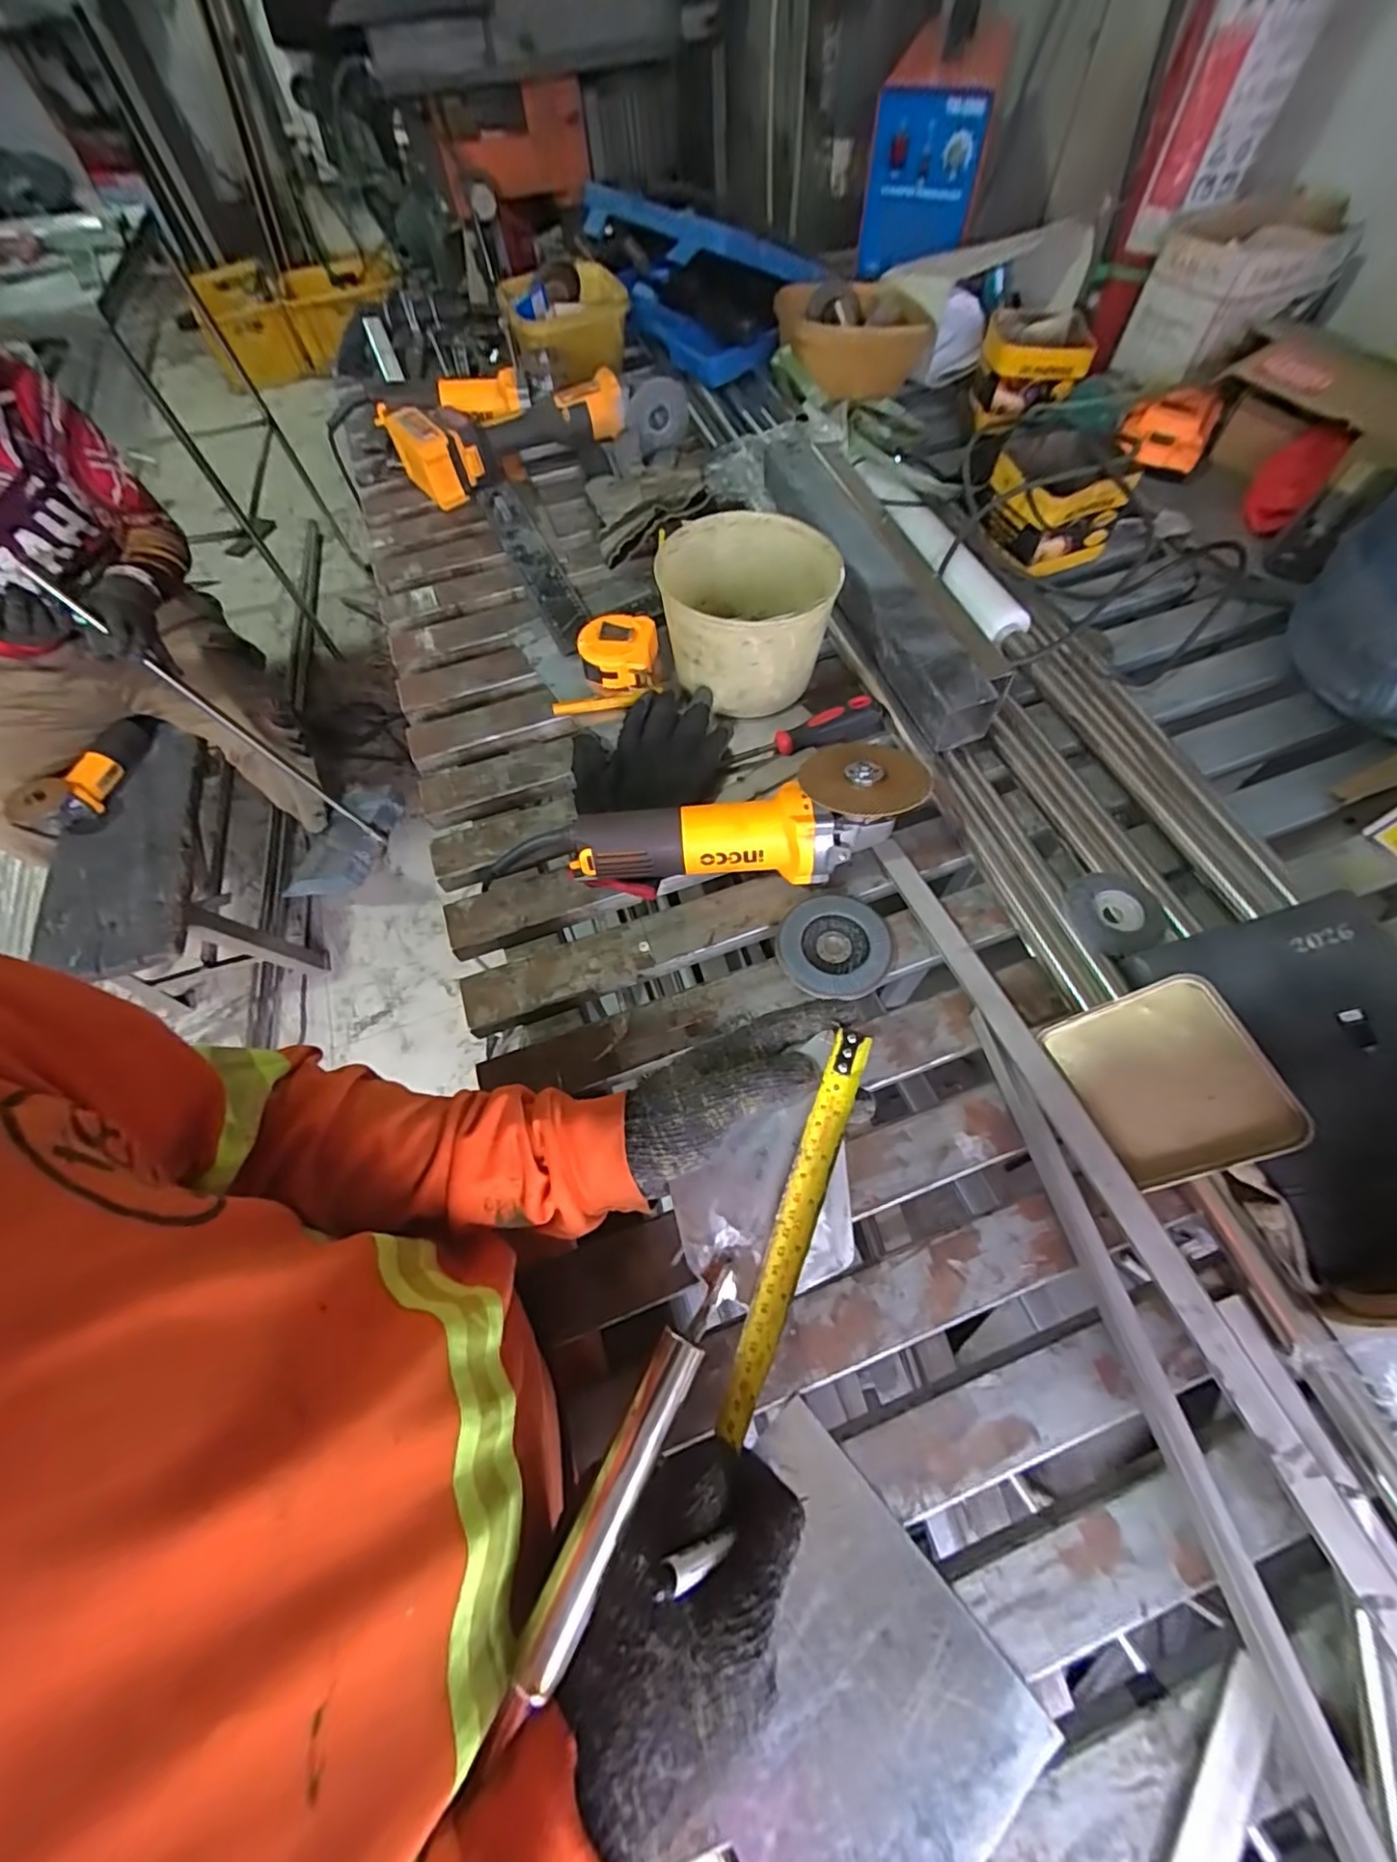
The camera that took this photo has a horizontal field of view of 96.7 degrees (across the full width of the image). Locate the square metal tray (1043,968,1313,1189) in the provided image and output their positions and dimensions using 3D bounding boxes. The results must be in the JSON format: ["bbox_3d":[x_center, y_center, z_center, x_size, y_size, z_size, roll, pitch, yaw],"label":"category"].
[{"bbox_3d":[0.317,0.102,0.422,0.109,0.013,0.118,-34,56,28],"label":"square metal tray"}]

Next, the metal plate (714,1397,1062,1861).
[{"bbox_3d":[0.068,0.393,0.325,0.150,0.006,0.182,-39,67,-16],"label":"metal plate"}]

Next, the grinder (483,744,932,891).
[{"bbox_3d":[-0.006,-0.084,0.521,0.362,0.094,0.085,-4,63,1],"label":"grinder"}]

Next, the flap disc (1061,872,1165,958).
[{"bbox_3d":[0.328,-0.013,0.490,0.065,0.007,0.068,-5,71,14],"label":"flap disc"}]

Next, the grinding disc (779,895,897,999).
[{"bbox_3d":[0.113,0.013,0.512,0.091,0.009,0.088,-1,63,3],"label":"grinding disc"}]

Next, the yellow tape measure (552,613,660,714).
[{"bbox_3d":[-0.096,-0.275,0.648,0.111,0.045,0.100,-4,63,1],"label":"yellow tape measure"}]

